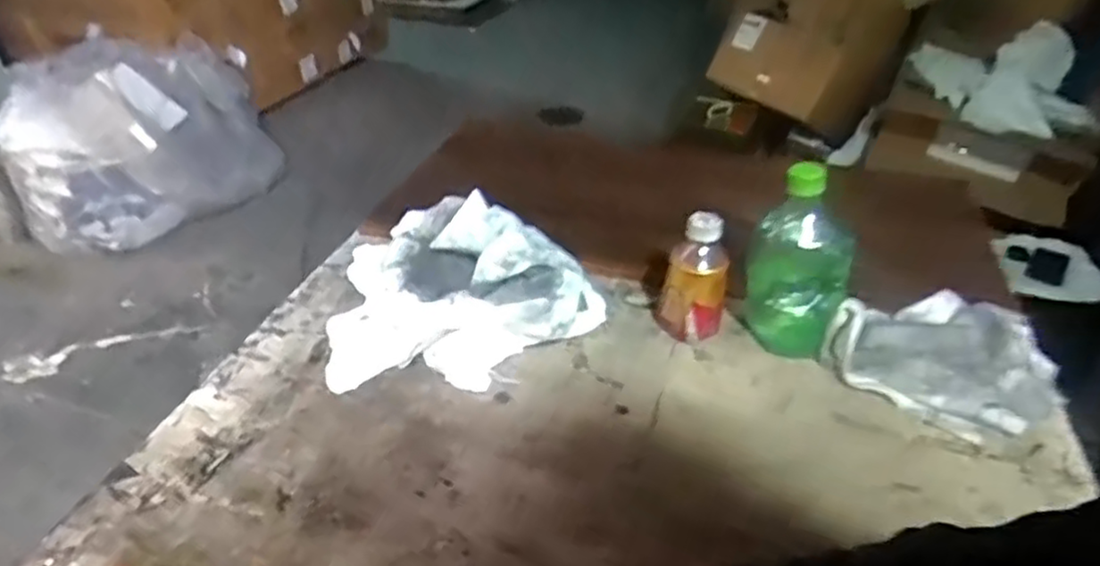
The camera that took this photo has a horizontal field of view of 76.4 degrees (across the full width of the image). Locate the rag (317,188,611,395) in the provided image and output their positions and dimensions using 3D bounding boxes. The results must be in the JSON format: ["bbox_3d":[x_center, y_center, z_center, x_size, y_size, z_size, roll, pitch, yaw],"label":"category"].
[{"bbox_3d":[-0.095,-0.003,0.760,0.276,0.083,0.258,-8,35,-10],"label":"rag"}]

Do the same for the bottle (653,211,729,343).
[{"bbox_3d":[0.149,-0.008,0.722,0.069,0.128,0.063,7,35,11],"label":"bottle"}]

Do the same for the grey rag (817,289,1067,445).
[{"bbox_3d":[0.401,0.066,0.705,0.195,0.068,0.185,27,43,34],"label":"grey rag"}]

